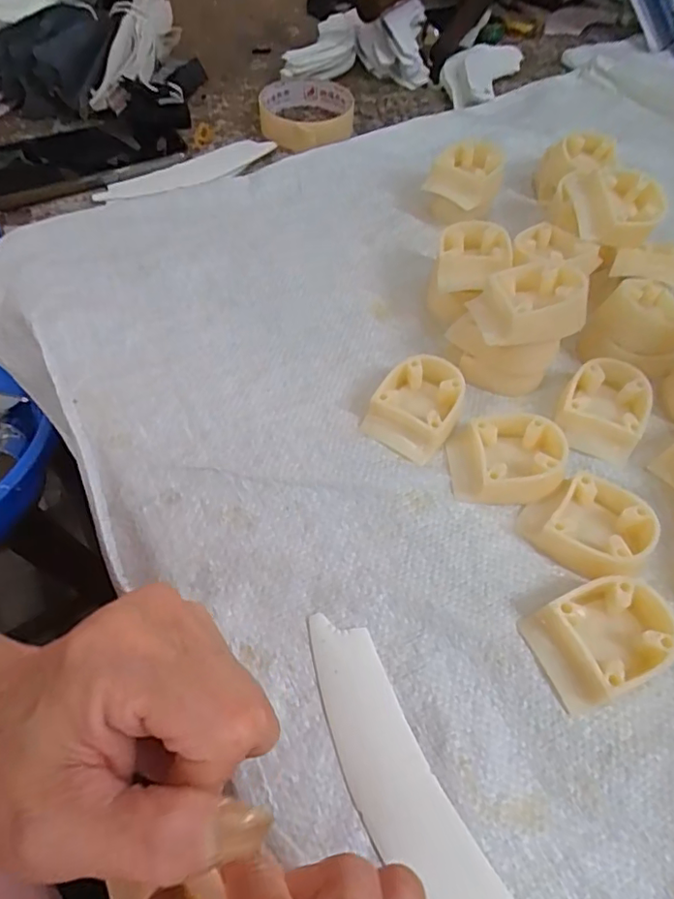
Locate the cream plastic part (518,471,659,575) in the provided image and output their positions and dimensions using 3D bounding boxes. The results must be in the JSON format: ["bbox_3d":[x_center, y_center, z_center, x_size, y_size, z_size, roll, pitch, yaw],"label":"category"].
[{"bbox_3d":[0.131,0.038,0.283,0.056,0.024,0.048,39,64,20],"label":"cream plastic part"}]

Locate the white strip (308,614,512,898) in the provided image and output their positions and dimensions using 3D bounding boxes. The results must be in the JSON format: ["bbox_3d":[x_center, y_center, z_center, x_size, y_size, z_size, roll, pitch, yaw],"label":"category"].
[{"bbox_3d":[0.027,0.140,0.224,0.036,0.004,0.152,-23,61,-16],"label":"white strip"}]

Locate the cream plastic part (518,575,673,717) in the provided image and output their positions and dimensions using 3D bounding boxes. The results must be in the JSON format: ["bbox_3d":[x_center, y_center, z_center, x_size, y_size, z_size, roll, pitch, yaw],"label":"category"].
[{"bbox_3d":[0.122,0.087,0.252,0.057,0.022,0.045,-18,60,-14],"label":"cream plastic part"}]

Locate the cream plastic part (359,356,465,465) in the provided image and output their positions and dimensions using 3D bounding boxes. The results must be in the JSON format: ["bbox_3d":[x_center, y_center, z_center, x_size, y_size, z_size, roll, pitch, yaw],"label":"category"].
[{"bbox_3d":[0.047,-0.026,0.321,0.046,0.023,0.057,28,60,15],"label":"cream plastic part"}]

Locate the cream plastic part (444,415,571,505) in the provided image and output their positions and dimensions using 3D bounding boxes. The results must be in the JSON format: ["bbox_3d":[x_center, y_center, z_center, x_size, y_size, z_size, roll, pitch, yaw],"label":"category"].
[{"bbox_3d":[0.093,0.004,0.303,0.056,0.025,0.048,4,57,0],"label":"cream plastic part"}]

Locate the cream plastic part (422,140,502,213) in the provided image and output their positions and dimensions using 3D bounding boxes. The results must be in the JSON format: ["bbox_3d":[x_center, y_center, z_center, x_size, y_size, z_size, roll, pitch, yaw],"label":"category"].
[{"bbox_3d":[0.098,-0.208,0.423,0.052,0.033,0.051,1,57,-2],"label":"cream plastic part"}]

